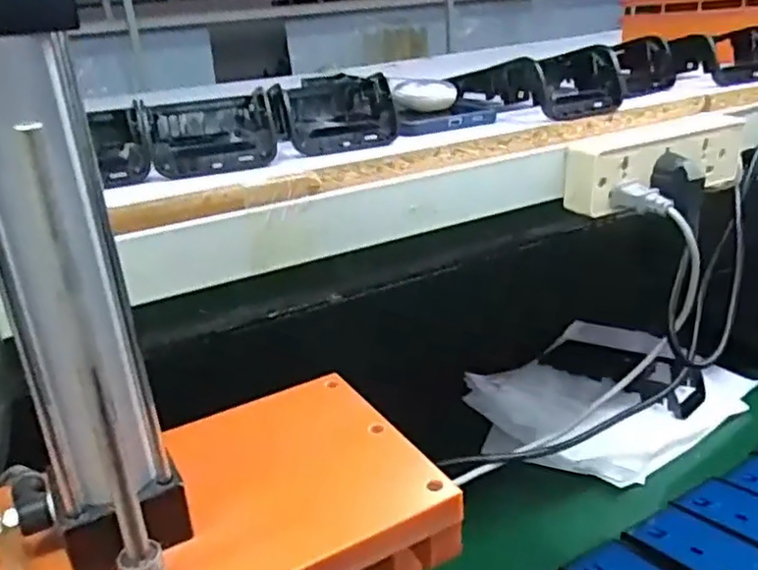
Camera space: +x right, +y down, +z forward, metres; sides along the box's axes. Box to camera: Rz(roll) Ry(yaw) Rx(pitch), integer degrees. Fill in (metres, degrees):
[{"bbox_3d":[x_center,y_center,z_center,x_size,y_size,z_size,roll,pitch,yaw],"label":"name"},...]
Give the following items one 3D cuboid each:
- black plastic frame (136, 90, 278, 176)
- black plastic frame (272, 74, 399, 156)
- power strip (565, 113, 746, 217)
[{"bbox_3d":[-0.113,-0.101,0.451,0.082,0.038,0.076,-12,24,-18],"label":"black plastic frame"},{"bbox_3d":[-0.033,-0.128,0.499,0.082,0.040,0.103,-6,23,-5],"label":"black plastic frame"},{"bbox_3d":[0.219,-0.097,0.536,0.169,0.053,0.033,-17,26,-26],"label":"power strip"}]

